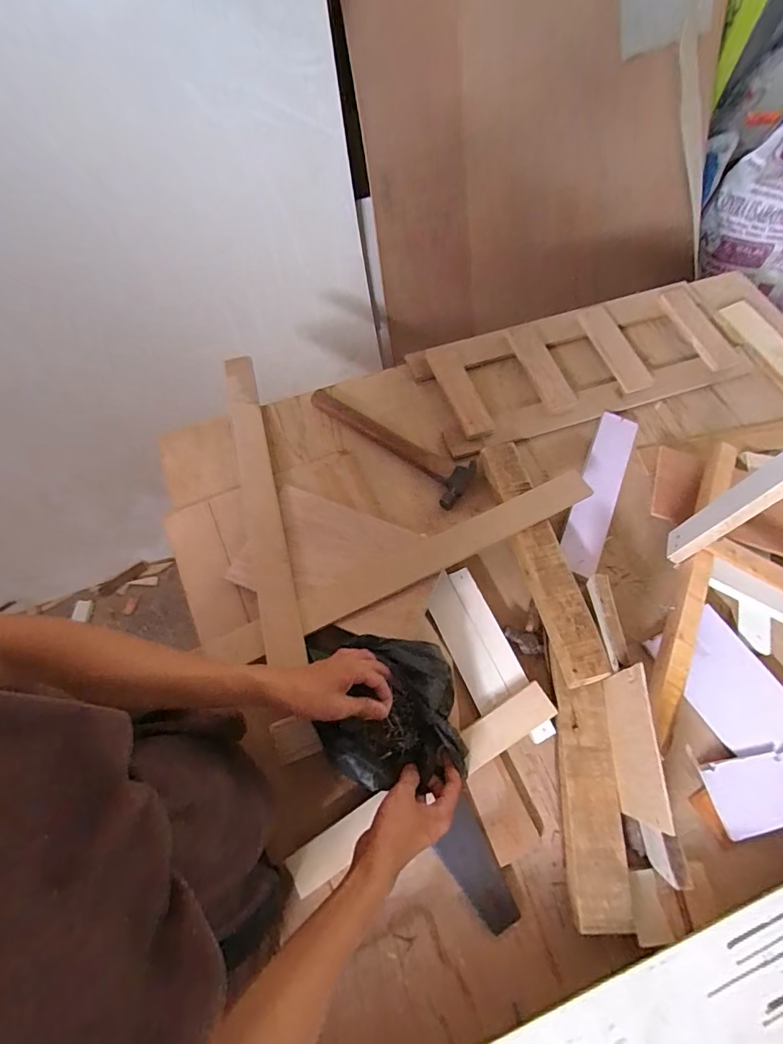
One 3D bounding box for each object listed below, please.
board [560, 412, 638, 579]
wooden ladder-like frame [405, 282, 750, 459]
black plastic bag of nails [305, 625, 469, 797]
[{"bbox_3d":[0.332,-0.057,0.744,0.060,0.021,0.301,23,66,9],"label":"board"},{"bbox_3d":[0.343,-0.291,0.853,0.581,0.028,0.227,-18,67,-10],"label":"wooden ladder-like frame"},{"bbox_3d":[-0.011,0.214,0.570,0.168,0.052,0.192,-10,66,-6],"label":"black plastic bag of nails"}]

